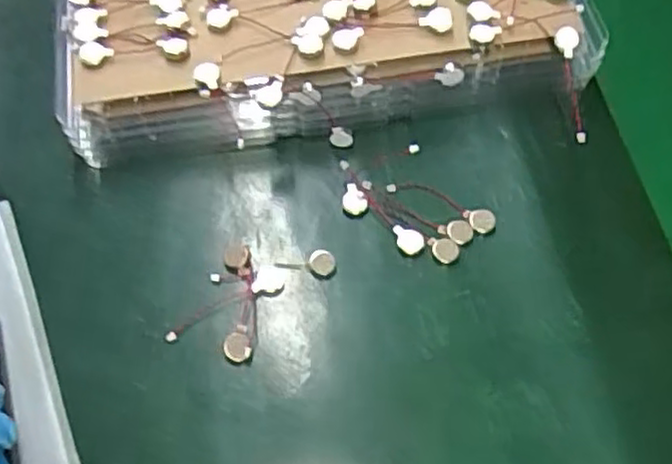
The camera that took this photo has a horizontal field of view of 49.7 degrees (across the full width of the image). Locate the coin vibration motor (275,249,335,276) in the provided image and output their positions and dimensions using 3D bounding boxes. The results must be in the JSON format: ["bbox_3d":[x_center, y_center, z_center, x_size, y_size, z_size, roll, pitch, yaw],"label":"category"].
[{"bbox_3d":[-0.011,0.011,0.273,0.022,0.004,0.010,5,62,1],"label":"coin vibration motor"}]

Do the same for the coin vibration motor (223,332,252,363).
[{"bbox_3d":[-0.035,0.040,0.255,0.009,0.004,0.011,-19,63,-11],"label":"coin vibration motor"}]

